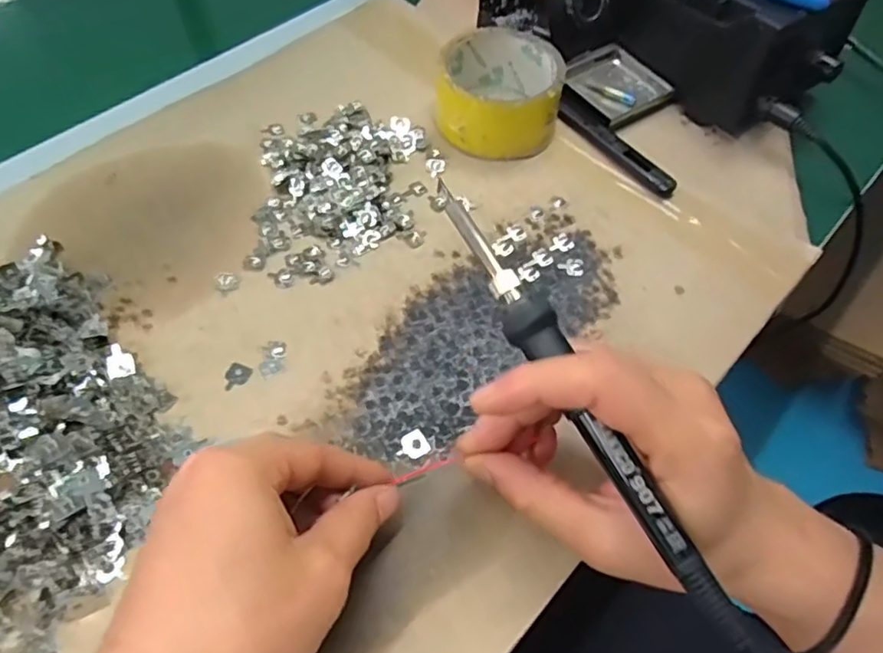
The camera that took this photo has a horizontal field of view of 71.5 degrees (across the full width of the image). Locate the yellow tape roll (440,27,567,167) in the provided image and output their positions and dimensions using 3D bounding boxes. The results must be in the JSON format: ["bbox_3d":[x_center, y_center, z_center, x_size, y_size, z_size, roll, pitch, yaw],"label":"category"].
[{"bbox_3d":[0.040,-0.166,0.436,0.081,0.046,0.091,4,58,0],"label":"yellow tape roll"}]

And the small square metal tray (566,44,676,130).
[{"bbox_3d":[0.137,-0.188,0.471,0.057,0.012,0.070,-30,64,-20],"label":"small square metal tray"}]

